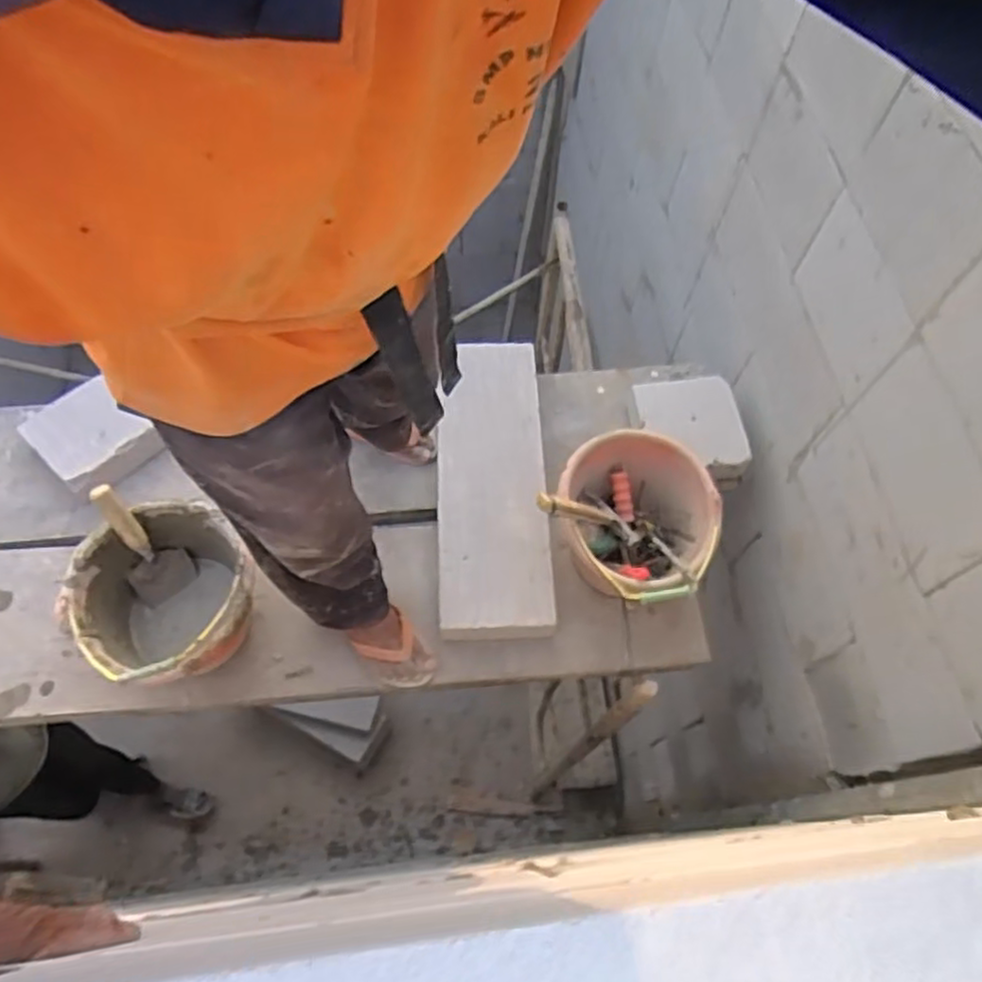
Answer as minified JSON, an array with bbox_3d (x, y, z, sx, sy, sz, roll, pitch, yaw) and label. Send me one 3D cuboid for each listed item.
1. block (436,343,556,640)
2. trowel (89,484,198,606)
[{"bbox_3d":[-0.001,-0.024,1.340,0.199,0.066,0.591,-2,63,-3],"label":"block"},{"bbox_3d":[-0.567,0.077,1.164,0.093,0.242,0.094,3,38,35],"label":"trowel"}]

